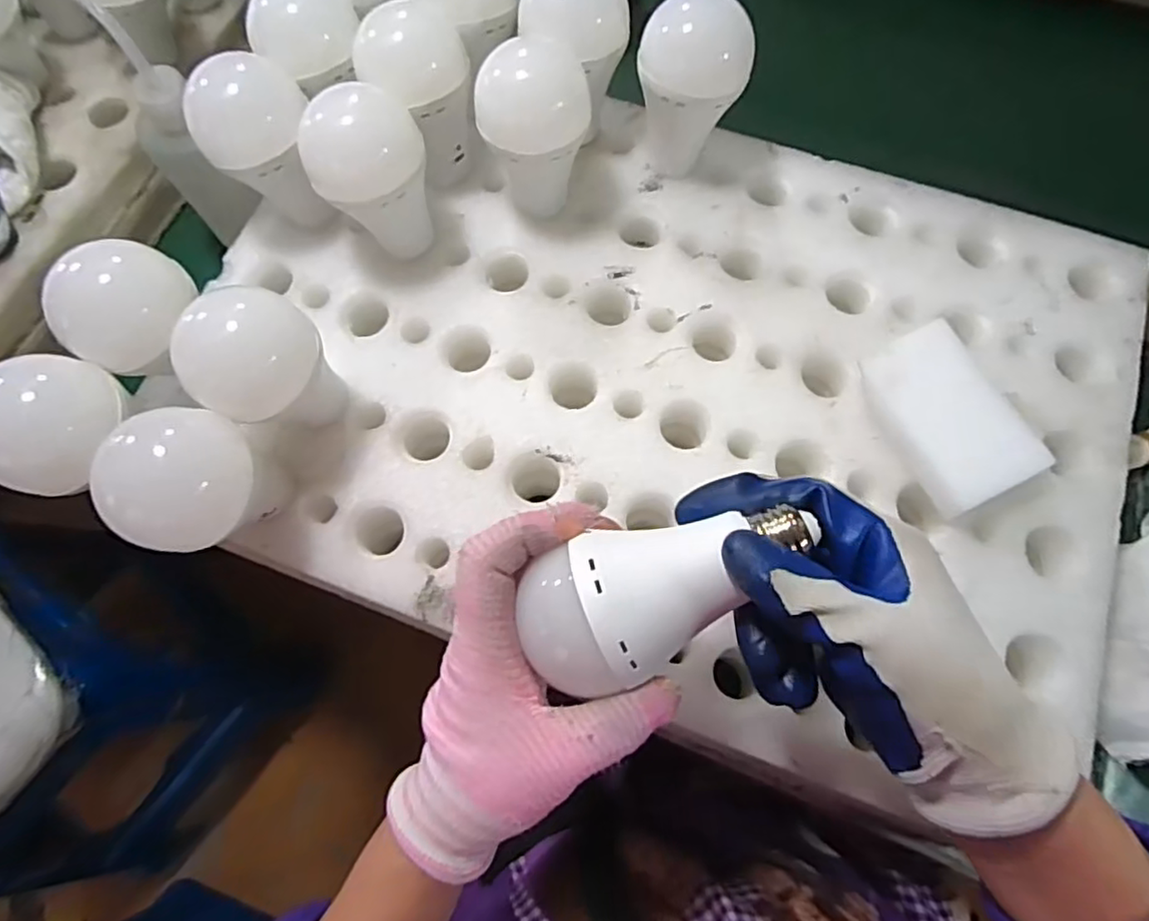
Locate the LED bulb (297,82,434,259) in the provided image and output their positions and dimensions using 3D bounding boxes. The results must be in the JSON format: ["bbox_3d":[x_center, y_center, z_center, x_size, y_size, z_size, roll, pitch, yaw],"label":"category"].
[{"bbox_3d":[-0.116,-0.165,0.381,0.061,0.084,0.058,0,72,1],"label":"LED bulb"}]

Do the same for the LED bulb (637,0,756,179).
[{"bbox_3d":[0.071,-0.220,0.397,0.064,0.085,0.068,3,72,2],"label":"LED bulb"}]

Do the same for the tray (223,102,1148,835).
[{"bbox_3d":[0.055,-0.053,0.381,0.511,0.028,0.366,20,73,7],"label":"tray"}]

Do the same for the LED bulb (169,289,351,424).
[{"bbox_3d":[-0.161,-0.046,0.344,0.058,0.087,0.062,0,72,1],"label":"LED bulb"}]

